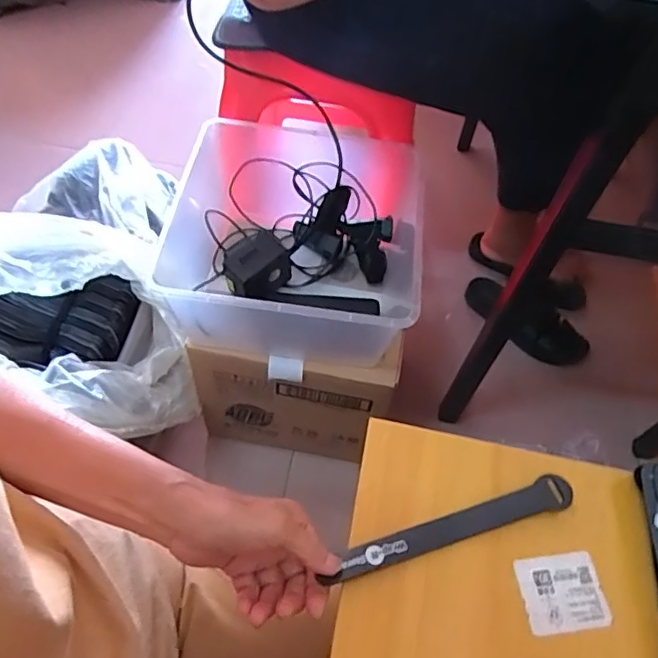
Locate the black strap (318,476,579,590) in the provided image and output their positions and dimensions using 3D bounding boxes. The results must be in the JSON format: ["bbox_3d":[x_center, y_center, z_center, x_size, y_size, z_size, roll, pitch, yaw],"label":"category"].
[{"bbox_3d":[0.091,0.144,0.414,0.190,0.006,0.024,-13,65,-12],"label":"black strap"}]

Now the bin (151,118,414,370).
[{"bbox_3d":[-0.033,-0.119,0.763,0.299,0.145,0.294,8,56,1],"label":"bin"}]

